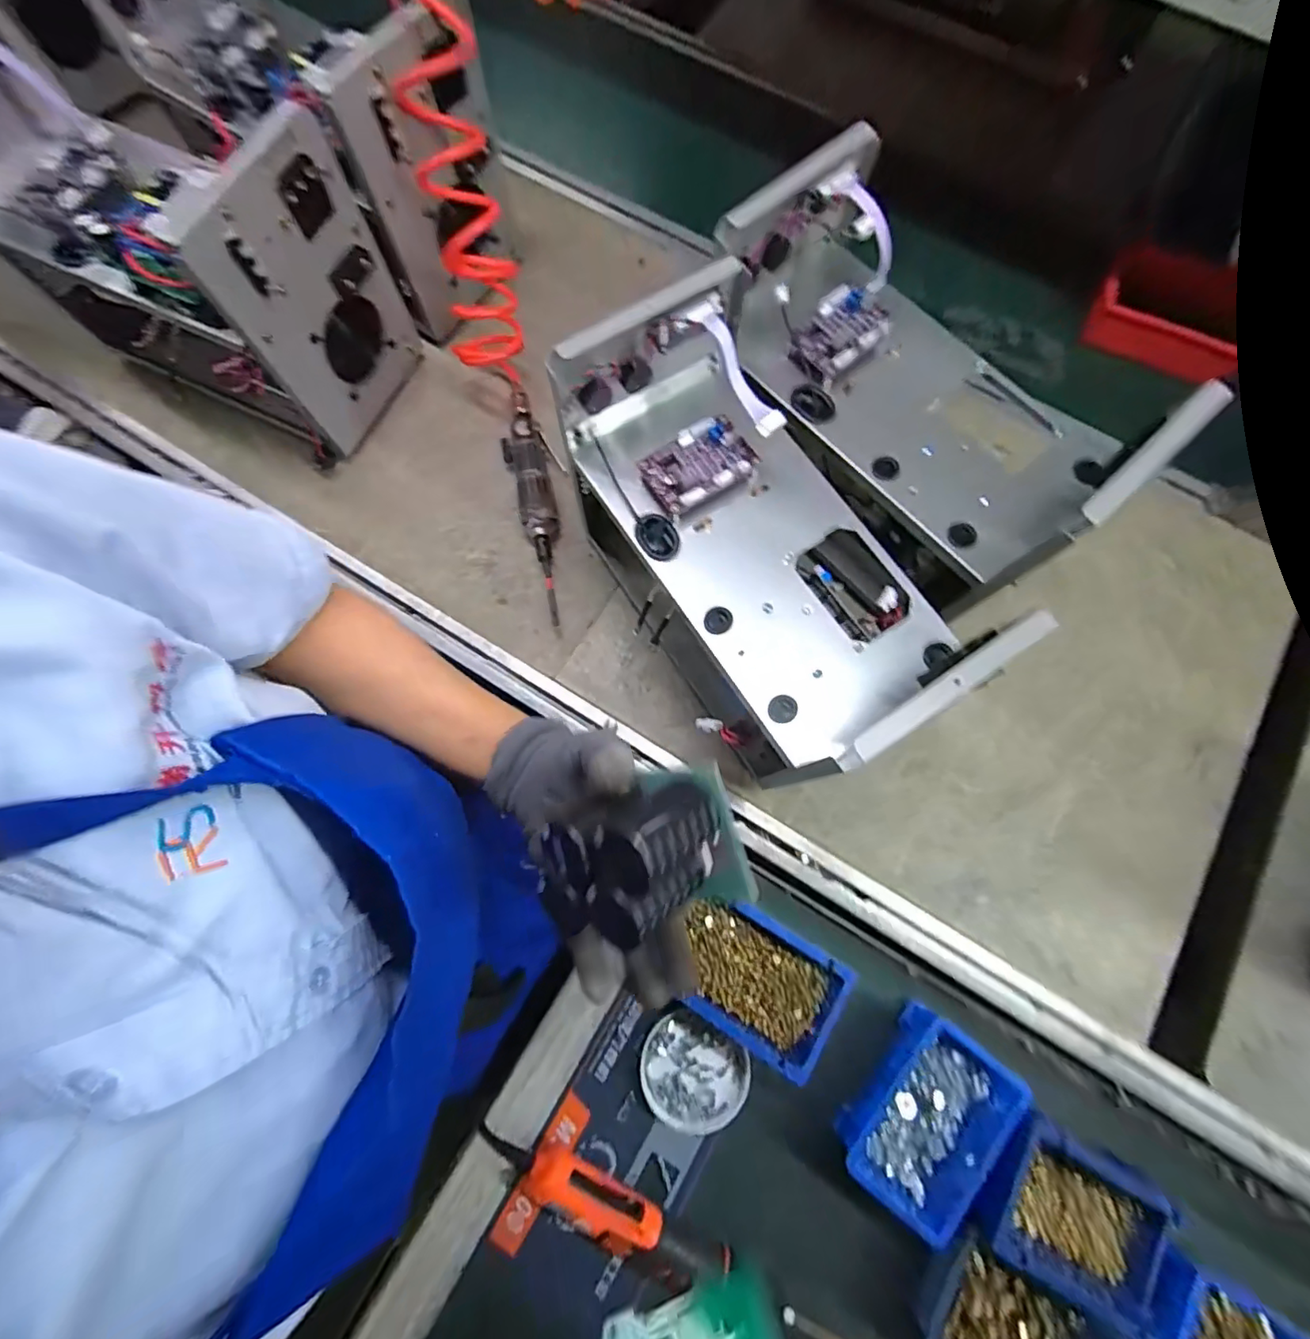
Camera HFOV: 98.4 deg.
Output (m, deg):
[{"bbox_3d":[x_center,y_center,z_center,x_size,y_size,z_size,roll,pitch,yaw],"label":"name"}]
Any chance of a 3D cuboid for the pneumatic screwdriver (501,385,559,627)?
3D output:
[{"bbox_3d":[-0.143,-0.203,0.678,0.051,0.044,0.315,-14,75,-6],"label":"pneumatic screwdriver"}]

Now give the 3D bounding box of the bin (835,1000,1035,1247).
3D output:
[{"bbox_3d":[0.242,0.397,0.503,0.106,0.070,0.147,38,76,8],"label":"bin"}]

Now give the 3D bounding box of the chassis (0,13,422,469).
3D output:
[{"bbox_3d":[-0.499,-0.444,0.609,0.382,0.272,0.201,29,77,6],"label":"chassis"}]

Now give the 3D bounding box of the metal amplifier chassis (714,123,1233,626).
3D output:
[{"bbox_3d":[0.224,-0.254,0.532,0.207,0.134,0.381,-36,91,-12],"label":"metal amplifier chassis"}]

